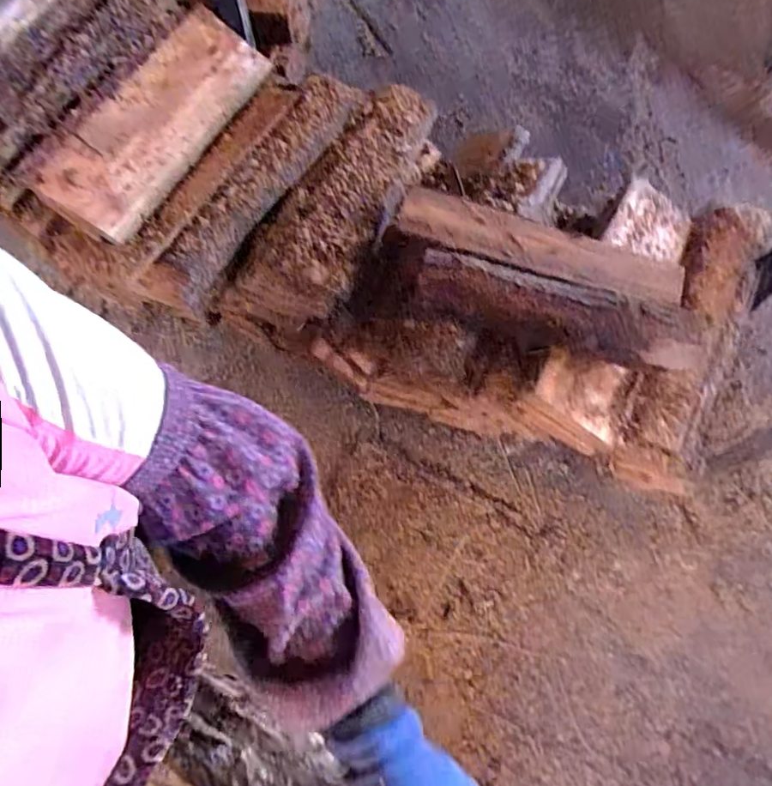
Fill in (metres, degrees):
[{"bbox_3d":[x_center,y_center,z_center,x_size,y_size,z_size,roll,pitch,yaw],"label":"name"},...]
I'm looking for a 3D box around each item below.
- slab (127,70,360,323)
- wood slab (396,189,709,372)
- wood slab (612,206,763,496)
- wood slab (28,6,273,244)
[{"bbox_3d":[-0.252,-0.368,1.013,0.155,0.064,0.522,38,83,-9],"label":"slab"},{"bbox_3d":[0.270,-0.185,0.966,0.534,0.077,0.219,16,69,7],"label":"wood slab"},{"bbox_3d":[0.556,-0.095,1.049,0.143,0.152,0.551,24,72,10],"label":"wood slab"},{"bbox_3d":[-0.398,-0.494,1.020,0.195,0.035,0.500,32,72,12],"label":"wood slab"}]

